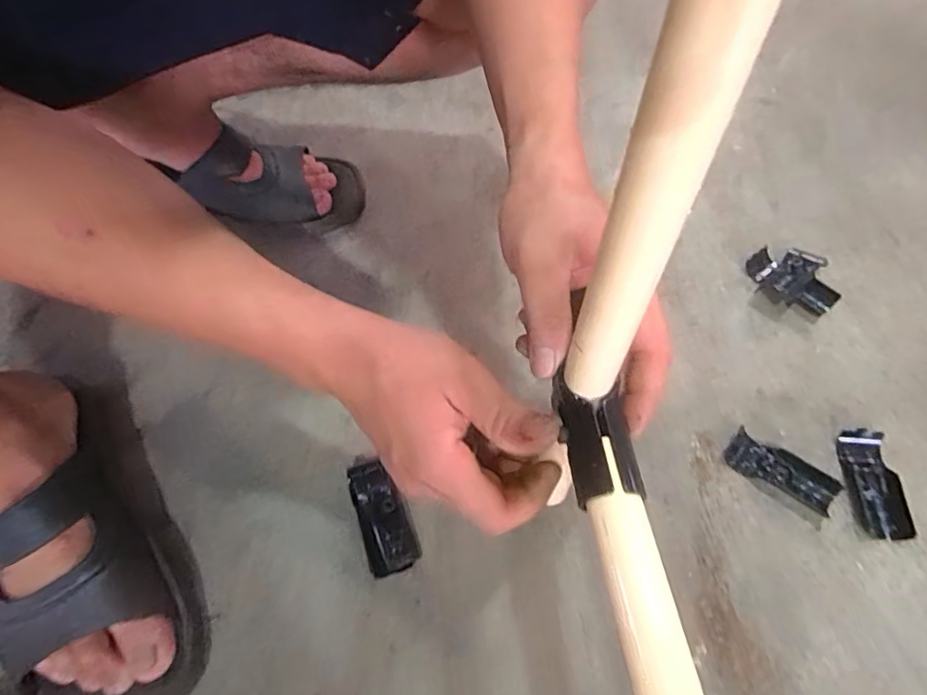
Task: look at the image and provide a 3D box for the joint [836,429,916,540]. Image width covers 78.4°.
[{"bbox_3d":[0.304,0.102,0.424,0.034,0.015,0.080,3,60,4],"label":"joint"}]

